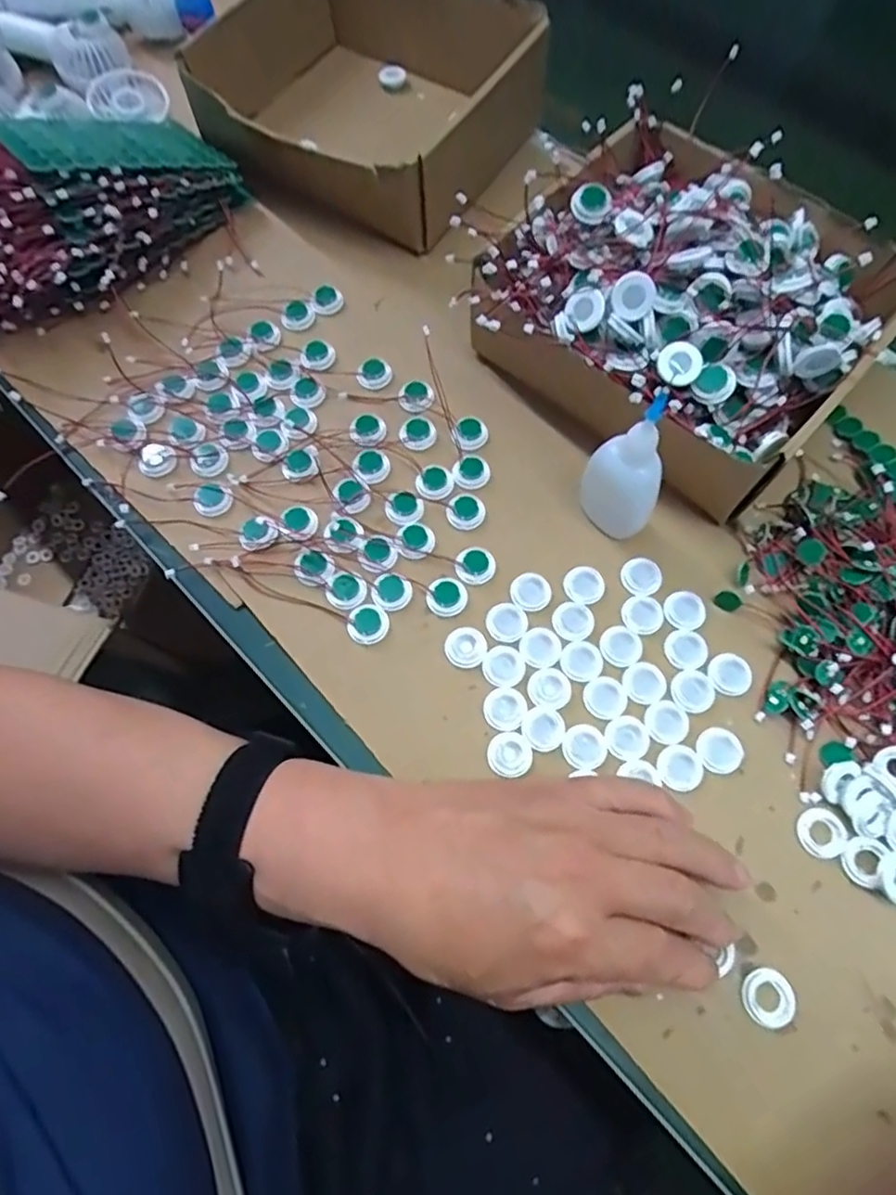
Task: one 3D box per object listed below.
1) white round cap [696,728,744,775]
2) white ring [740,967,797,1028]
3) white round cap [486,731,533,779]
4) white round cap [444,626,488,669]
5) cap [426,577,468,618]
[{"bbox_3d":[0.141,0.080,0.334,0.022,0.004,0.023,0,68,0],"label":"white round cap"},{"bbox_3d":[0.148,0.184,0.295,0.024,0.005,0.023,0,68,0],"label":"white ring"},{"bbox_3d":[0.032,0.081,0.333,0.023,0.004,0.023,0,68,0],"label":"white round cap"},{"bbox_3d":[0.010,0.027,0.354,0.023,0.004,0.022,0,68,0],"label":"white round cap"},{"bbox_3d":[-0.001,-0.001,0.365,0.022,0.004,0.023,-2,68,0],"label":"cap"}]

